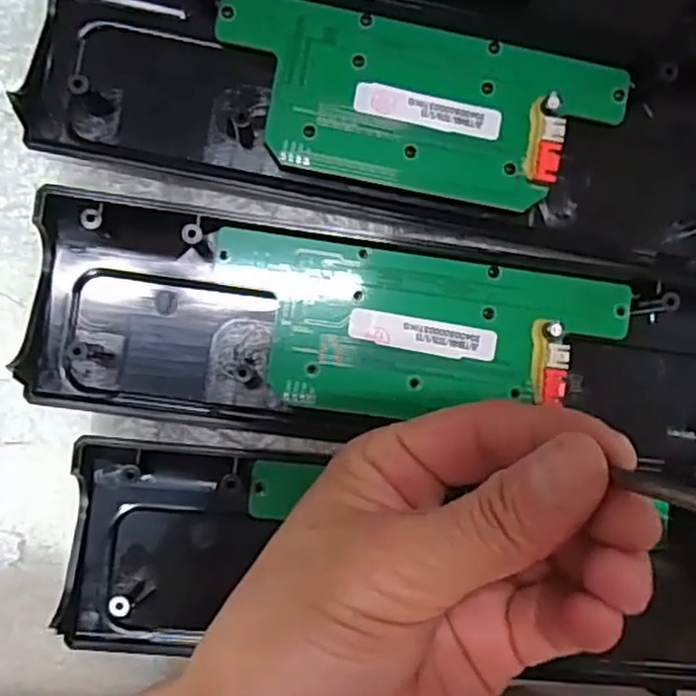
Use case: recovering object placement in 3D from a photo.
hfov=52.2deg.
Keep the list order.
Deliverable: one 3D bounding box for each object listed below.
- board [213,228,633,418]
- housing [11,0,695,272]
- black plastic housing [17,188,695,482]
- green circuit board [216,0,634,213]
[{"bbox_3d":[0.024,-0.004,0.236,0.134,0.013,0.053,7,88,-4],"label":"board"},{"bbox_3d":[0.024,-0.081,0.238,0.247,0.015,0.070,10,88,-4],"label":"housing"},{"bbox_3d":[0.024,-0.001,0.237,0.245,0.017,0.068,8,88,-4],"label":"black plastic housing"},{"bbox_3d":[0.023,-0.080,0.237,0.134,0.012,0.054,10,88,-4],"label":"green circuit board"}]

